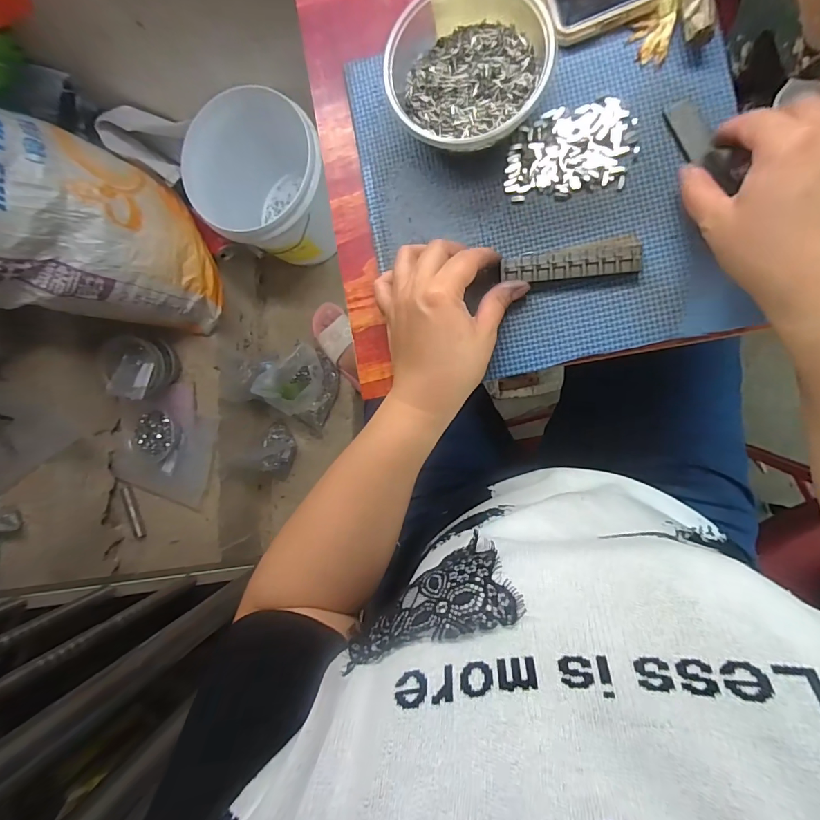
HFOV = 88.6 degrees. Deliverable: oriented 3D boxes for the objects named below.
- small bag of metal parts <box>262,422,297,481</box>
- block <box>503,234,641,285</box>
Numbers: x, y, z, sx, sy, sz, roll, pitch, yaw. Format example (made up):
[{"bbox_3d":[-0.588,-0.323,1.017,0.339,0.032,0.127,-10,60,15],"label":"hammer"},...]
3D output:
[{"bbox_3d":[-0.322,0.098,1.003,0.081,0.042,0.133,3,91,10],"label":"small bag of metal parts"},{"bbox_3d":[0.118,-0.110,0.311,0.097,0.011,0.028,-5,89,9],"label":"block"}]

